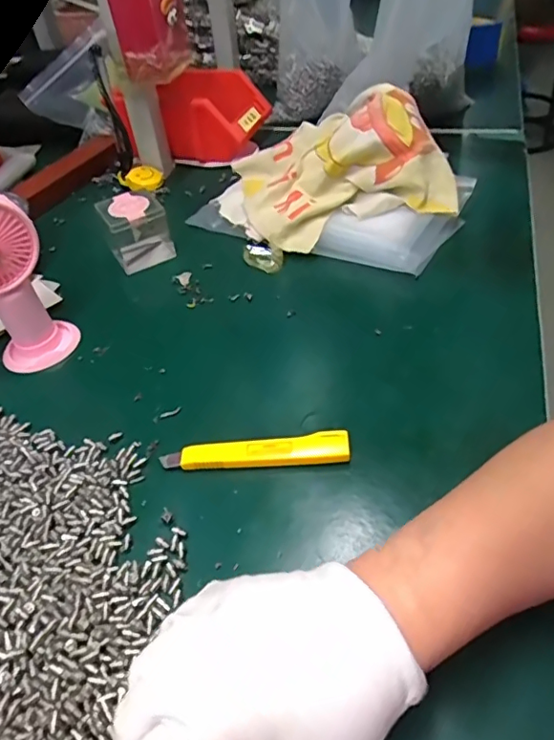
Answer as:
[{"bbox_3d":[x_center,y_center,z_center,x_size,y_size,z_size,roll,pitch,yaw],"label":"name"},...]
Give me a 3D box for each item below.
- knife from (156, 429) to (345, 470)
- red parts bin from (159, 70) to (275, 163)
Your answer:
[{"bbox_3d":[-0.015,0.056,0.364,0.125,0.011,0.022,-4,45,4],"label":"knife"},{"bbox_3d":[-0.073,-0.330,0.703,0.099,0.078,0.120,15,49,21],"label":"red parts bin"}]

